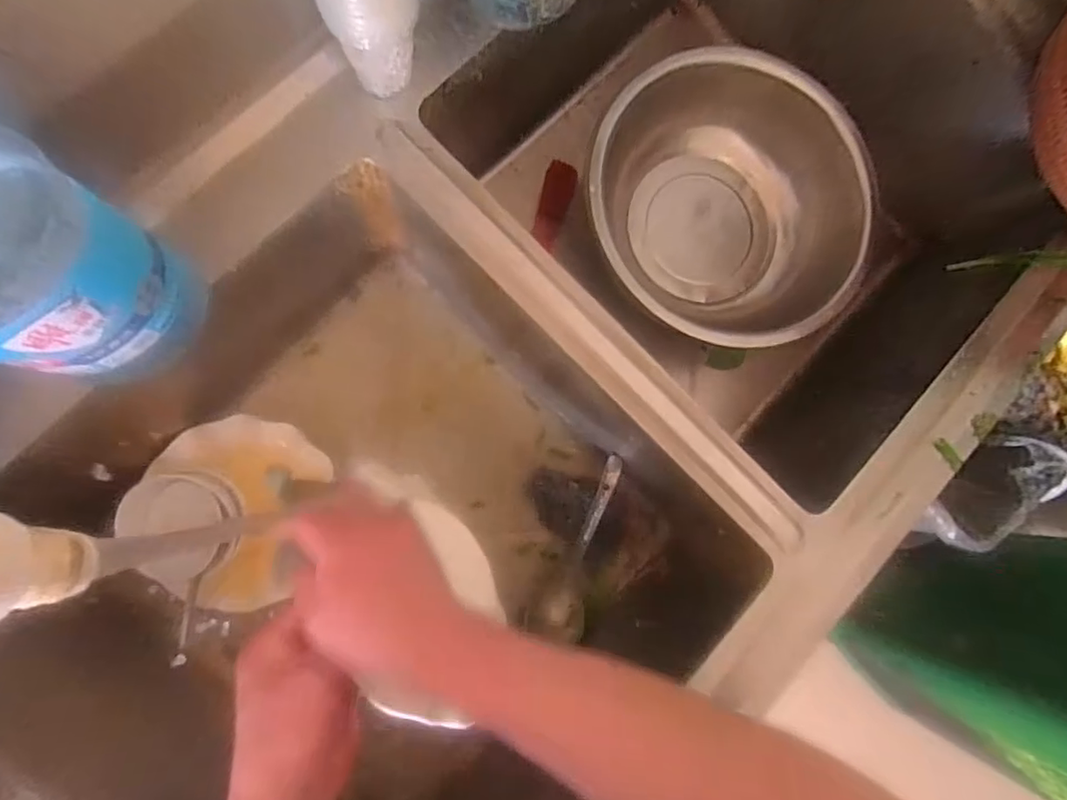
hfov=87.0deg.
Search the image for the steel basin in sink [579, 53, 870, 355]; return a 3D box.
[{"bbox_3d":[0.222,-0.218,0.684,0.311,0.122,0.317,1,84,-6],"label":"steel basin in sink"}]

